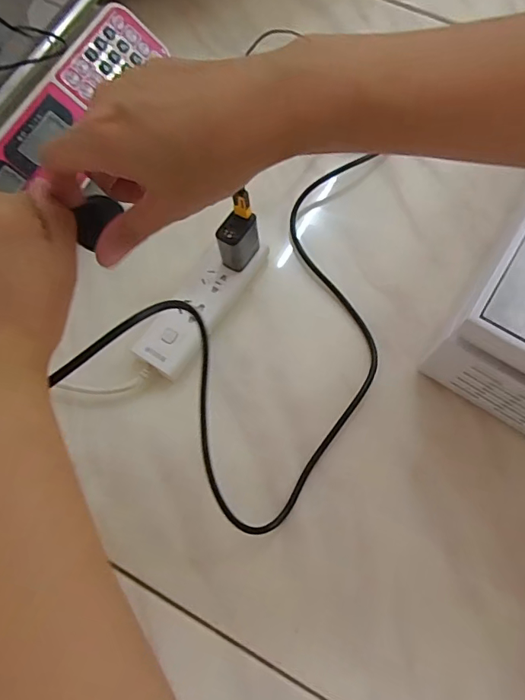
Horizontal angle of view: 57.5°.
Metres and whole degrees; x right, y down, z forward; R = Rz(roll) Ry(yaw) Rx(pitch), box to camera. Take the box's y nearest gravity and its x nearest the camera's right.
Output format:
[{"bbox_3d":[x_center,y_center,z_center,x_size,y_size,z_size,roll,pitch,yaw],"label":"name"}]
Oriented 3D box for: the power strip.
[{"bbox_3d":[-0.062,-0.050,0.498,0.054,0.030,0.168,32,73,11],"label":"power strip"}]

